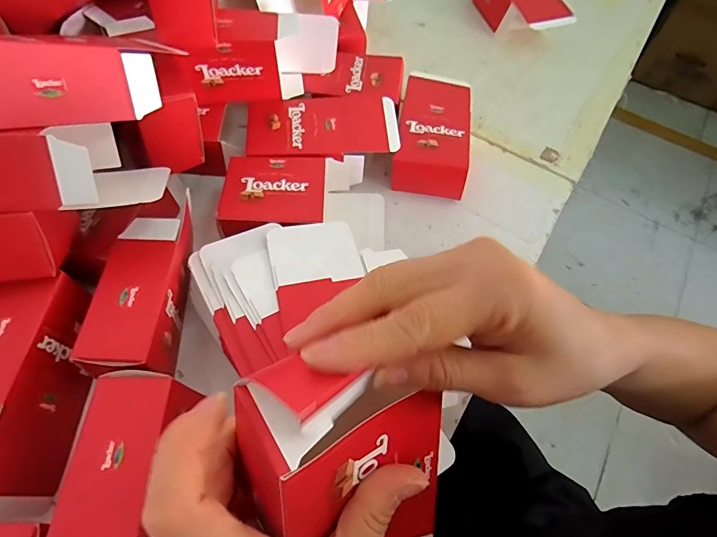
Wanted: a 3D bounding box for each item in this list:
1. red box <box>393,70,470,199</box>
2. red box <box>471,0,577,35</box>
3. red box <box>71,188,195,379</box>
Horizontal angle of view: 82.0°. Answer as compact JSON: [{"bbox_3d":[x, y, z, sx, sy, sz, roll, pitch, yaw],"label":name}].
[{"bbox_3d":[0.090,-0.163,0.495,0.086,0.051,0.166,10,61,2],"label":"red box"},{"bbox_3d":[0.255,-0.409,0.644,0.088,0.058,0.169,-17,63,-13],"label":"red box"},{"bbox_3d":[-0.173,0.021,0.344,0.052,0.060,0.143,4,61,-2],"label":"red box"}]

